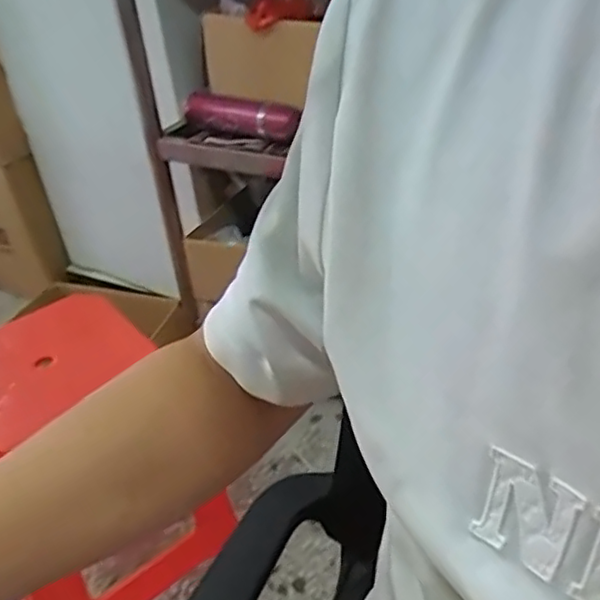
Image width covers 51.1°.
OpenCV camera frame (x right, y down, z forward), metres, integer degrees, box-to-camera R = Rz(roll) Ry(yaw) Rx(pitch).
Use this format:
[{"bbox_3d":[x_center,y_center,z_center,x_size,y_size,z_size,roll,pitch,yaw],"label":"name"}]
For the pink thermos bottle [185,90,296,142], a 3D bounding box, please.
[{"bbox_3d":[-0.108,-0.319,1.083,0.216,0.052,0.054,14,40,27],"label":"pink thermos bottle"}]

